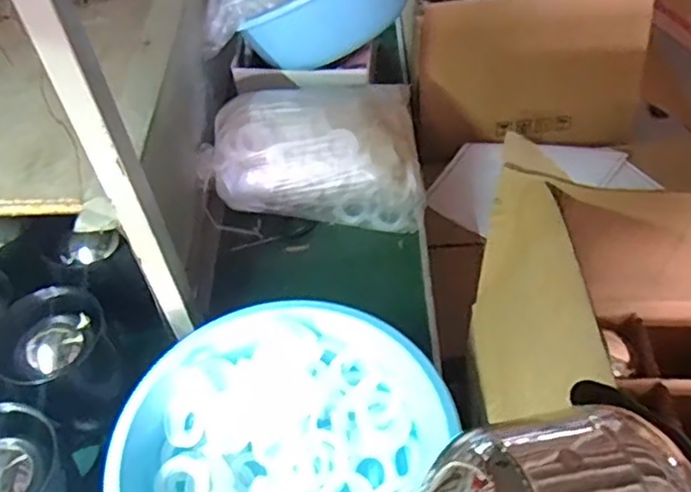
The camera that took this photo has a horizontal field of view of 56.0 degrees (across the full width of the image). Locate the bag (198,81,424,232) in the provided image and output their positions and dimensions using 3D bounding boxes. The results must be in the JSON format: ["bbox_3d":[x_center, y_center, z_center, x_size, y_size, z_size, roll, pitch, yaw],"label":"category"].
[{"bbox_3d":[-0.043,-0.164,1.081,0.345,0.167,0.222,3,50,9],"label":"bag"}]

